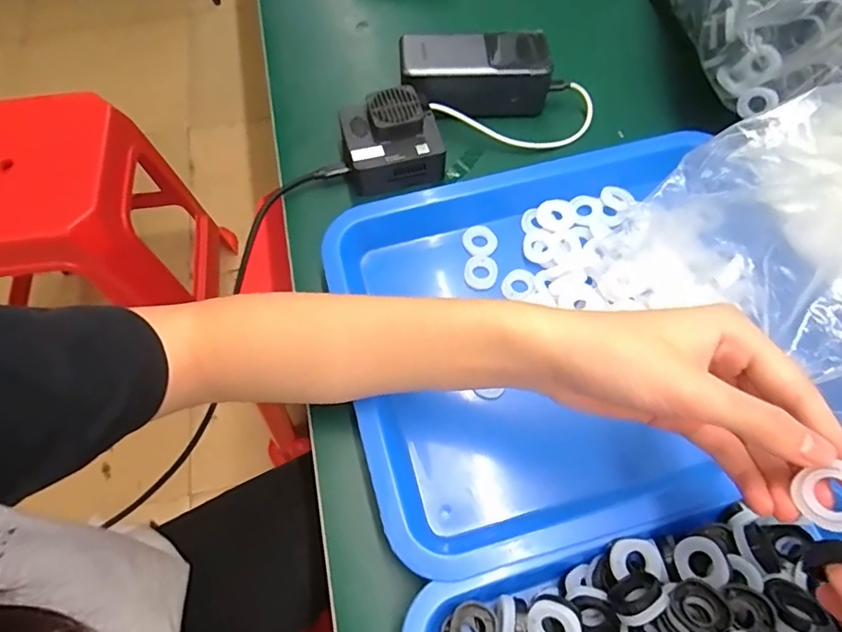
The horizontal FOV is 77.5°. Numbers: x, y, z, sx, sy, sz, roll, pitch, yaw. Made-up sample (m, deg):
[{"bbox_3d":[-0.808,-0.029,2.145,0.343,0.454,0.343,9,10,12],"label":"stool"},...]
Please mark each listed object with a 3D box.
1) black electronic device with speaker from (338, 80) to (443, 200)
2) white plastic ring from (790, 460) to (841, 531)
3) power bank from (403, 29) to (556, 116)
[{"bbox_3d":[-0.024,-0.147,0.435,0.077,0.042,0.070,-13,64,-6],"label":"black electronic device with speaker"},{"bbox_3d":[0.162,0.071,0.204,0.026,0.004,0.021,-42,49,28],"label":"white plastic ring"},{"bbox_3d":[0.048,-0.216,0.473,0.127,0.053,0.056,-5,64,-2],"label":"power bank"}]

